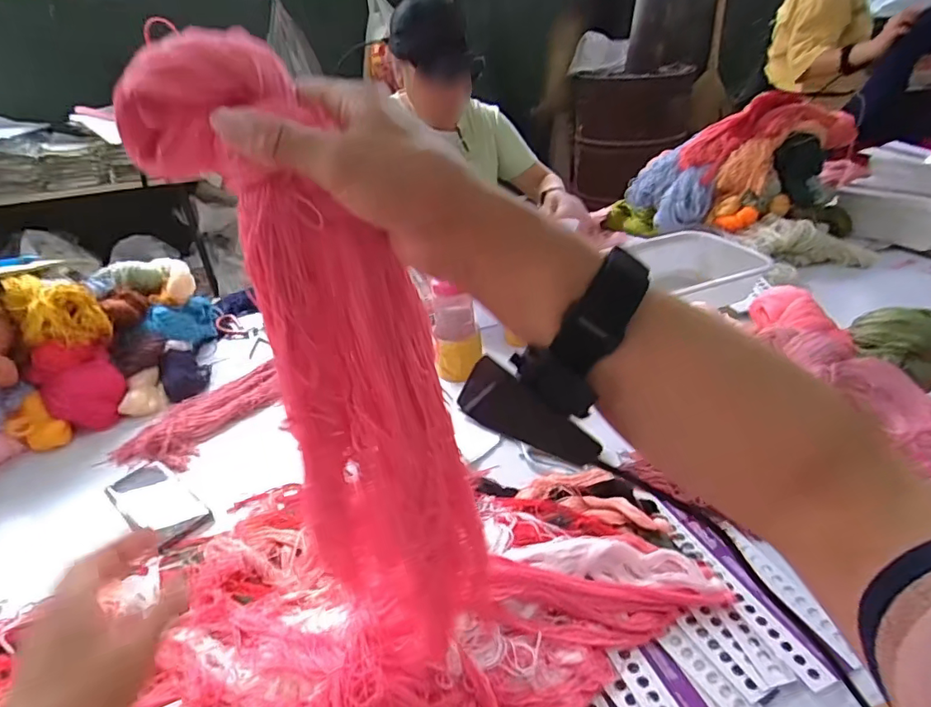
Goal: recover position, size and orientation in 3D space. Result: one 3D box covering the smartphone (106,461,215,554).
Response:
[{"bbox_3d":[-0.405,0.198,0.692,0.166,0.016,0.074,21,40,36],"label":"smartphone"}]

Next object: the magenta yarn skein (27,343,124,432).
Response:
[{"bbox_3d":[-0.620,0.047,0.847,0.093,0.125,0.110,24,42,38],"label":"magenta yarn skein"}]

